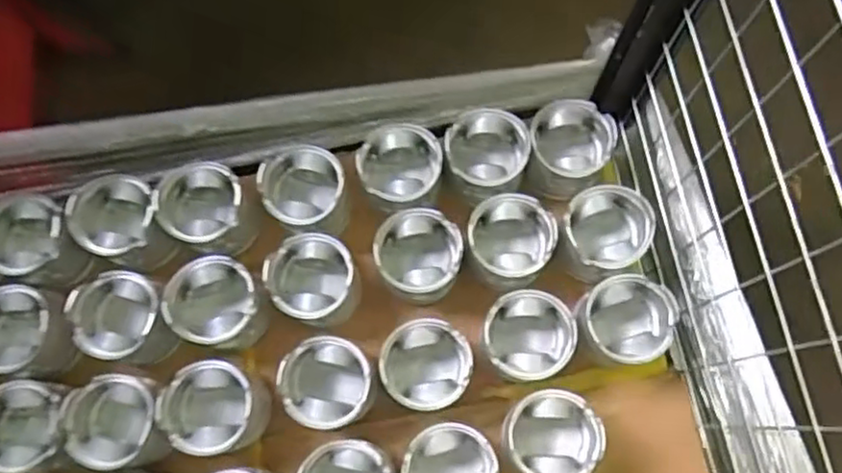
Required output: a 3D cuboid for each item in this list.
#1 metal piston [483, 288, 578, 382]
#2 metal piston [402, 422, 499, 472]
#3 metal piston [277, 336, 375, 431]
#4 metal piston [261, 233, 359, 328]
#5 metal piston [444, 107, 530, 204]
[{"bbox_3d":[0.110,0.105,0.705,0.088,0.069,0.087,0,75,1],"label":"metal piston"},{"bbox_3d":[0.029,0.236,0.685,0.088,0.077,0.088,0,75,1],"label":"metal piston"},{"bbox_3d":[-0.096,0.155,0.711,0.089,0.082,0.086,0,75,1],"label":"metal piston"},{"bbox_3d":[-0.116,0.050,0.746,0.089,0.093,0.086,0,75,1],"label":"metal piston"},{"bbox_3d":[0.074,-0.088,0.770,0.089,0.071,0.092,0,75,1],"label":"metal piston"}]

